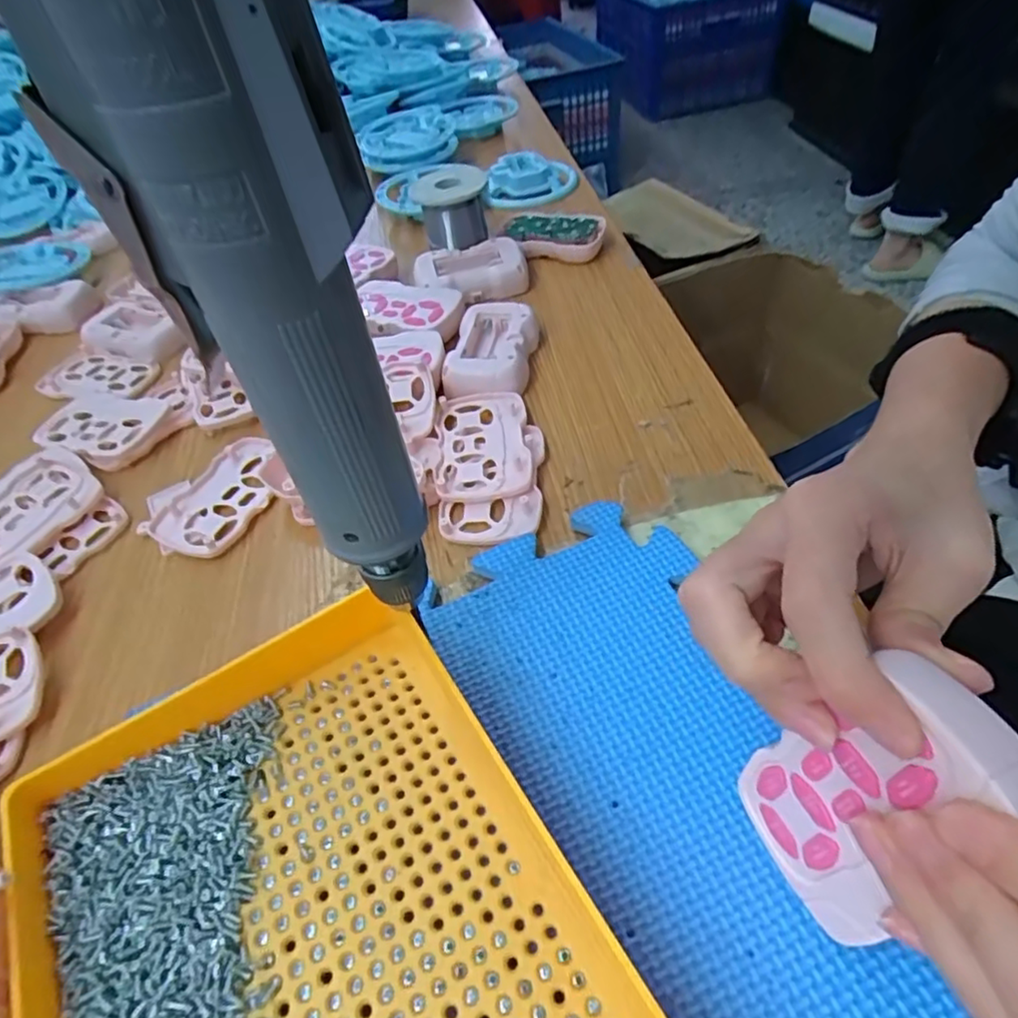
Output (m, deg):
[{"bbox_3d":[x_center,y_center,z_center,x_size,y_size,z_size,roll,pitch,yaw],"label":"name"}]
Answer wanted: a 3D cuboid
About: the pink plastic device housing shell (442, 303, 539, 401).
[{"bbox_3d":[-0.011,-0.106,0.414,0.052,0.023,0.083,3,49,11],"label":"pink plastic device housing shell"}]

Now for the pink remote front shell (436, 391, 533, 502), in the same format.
[{"bbox_3d":[-0.015,-0.038,0.362,0.052,0.011,0.086,-7,48,2],"label":"pink remote front shell"}]

